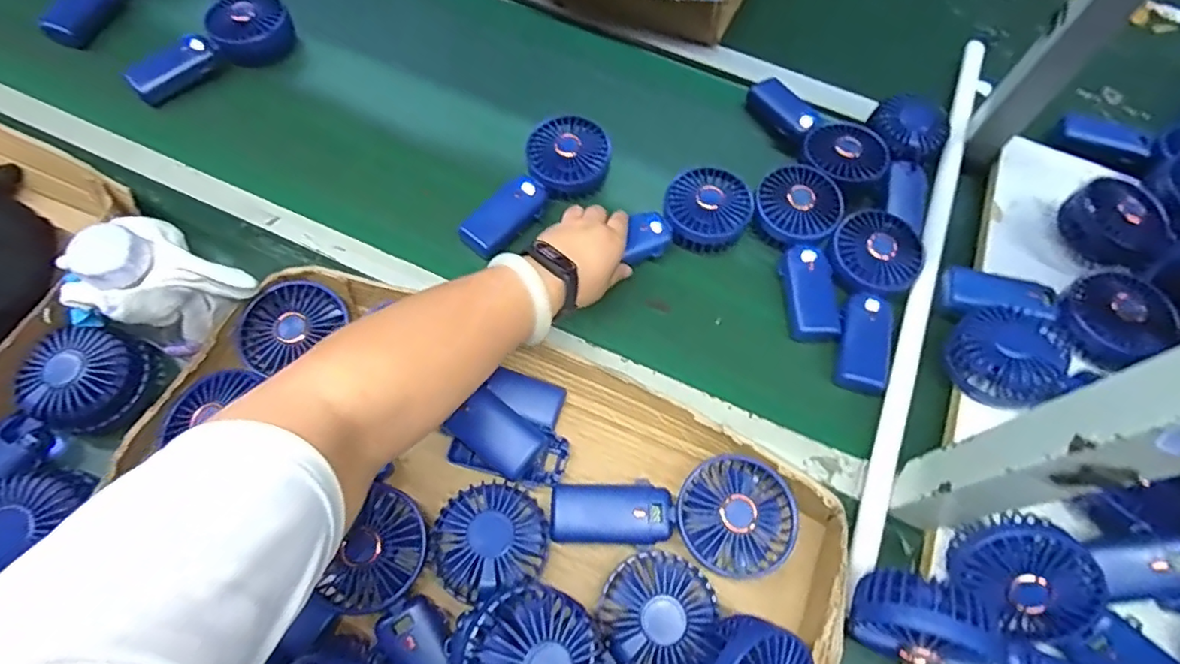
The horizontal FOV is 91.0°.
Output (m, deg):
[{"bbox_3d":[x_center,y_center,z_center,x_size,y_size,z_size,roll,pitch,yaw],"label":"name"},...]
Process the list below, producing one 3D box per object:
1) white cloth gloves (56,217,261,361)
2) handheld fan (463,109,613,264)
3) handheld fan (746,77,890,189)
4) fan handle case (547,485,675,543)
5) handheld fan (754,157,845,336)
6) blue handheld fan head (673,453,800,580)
[{"bbox_3d":[-0.316,-0.034,0.431,0.102,0.098,0.067,-36,71,-19],"label":"white cloth gloves"},{"bbox_3d":[-0.051,-0.146,0.589,0.081,0.038,0.177,31,66,12],"label":"handheld fan"},{"bbox_3d":[0.256,-0.230,0.655,0.084,0.039,0.179,-18,66,-12],"label":"handheld fan"},{"bbox_3d":[0.017,0.143,0.456,0.093,0.024,0.044,3,63,-2],"label":"fan handle case"},{"bbox_3d":[0.207,-0.084,0.584,0.084,0.046,0.181,9,63,1],"label":"handheld fan"},{"bbox_3d":[0.113,0.140,0.445,0.085,0.033,0.084,2,64,-4],"label":"blue handheld fan head"}]

